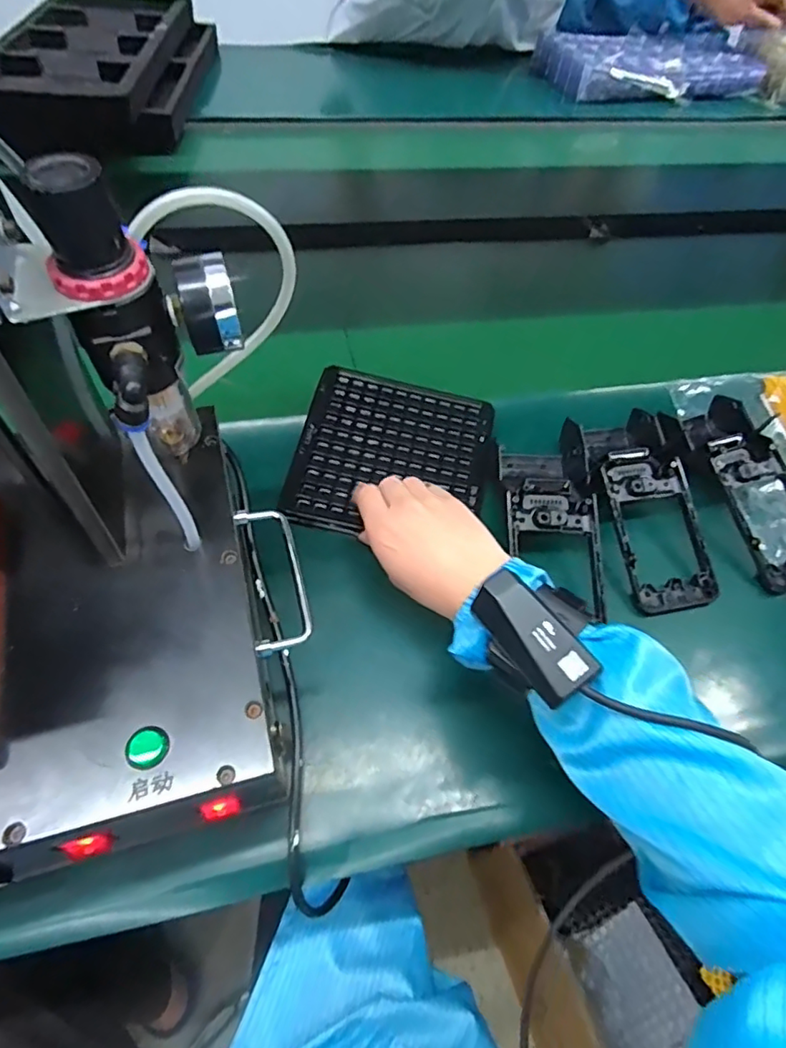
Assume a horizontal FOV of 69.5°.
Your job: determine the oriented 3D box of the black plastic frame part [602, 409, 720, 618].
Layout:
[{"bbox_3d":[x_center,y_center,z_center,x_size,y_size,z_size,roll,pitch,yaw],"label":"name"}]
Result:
[{"bbox_3d":[0.213,-0.016,0.480,0.086,0.051,0.189,1,69,-5],"label":"black plastic frame part"}]

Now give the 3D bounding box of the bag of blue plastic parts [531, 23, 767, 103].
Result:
[{"bbox_3d":[0.485,-0.866,1.069,0.396,0.053,0.237,-11,58,-12],"label":"bag of blue plastic parts"}]

